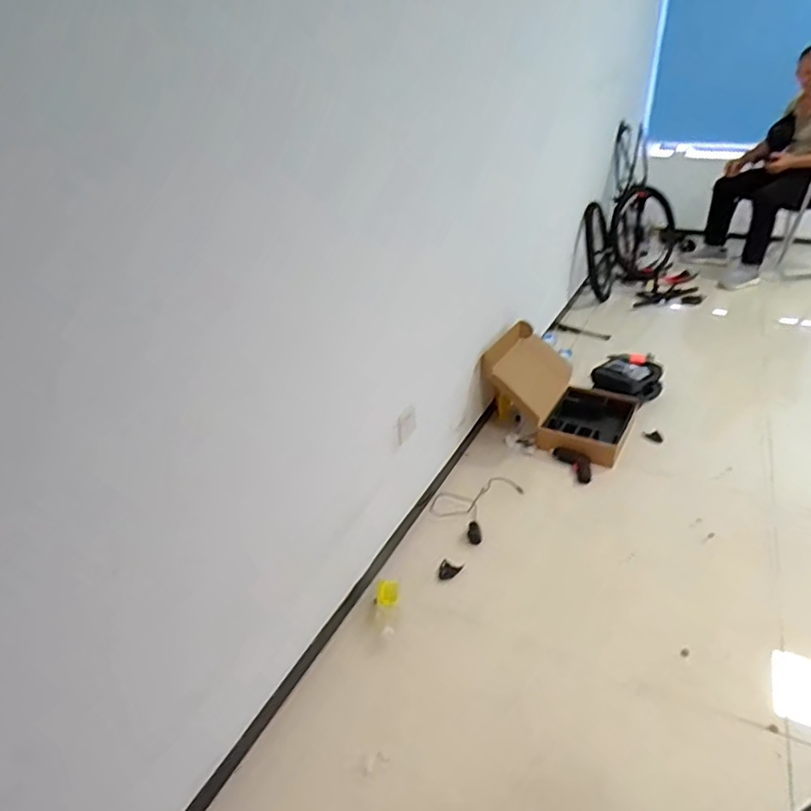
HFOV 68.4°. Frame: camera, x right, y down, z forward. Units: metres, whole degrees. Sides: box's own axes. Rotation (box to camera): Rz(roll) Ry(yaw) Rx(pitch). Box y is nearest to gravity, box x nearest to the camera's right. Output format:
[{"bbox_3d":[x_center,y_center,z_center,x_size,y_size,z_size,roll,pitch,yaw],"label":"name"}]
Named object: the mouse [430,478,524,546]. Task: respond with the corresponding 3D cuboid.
[{"bbox_3d":[0.206,0.278,1.766,0.196,0.031,0.319,17,34,30],"label":"mouse"}]

